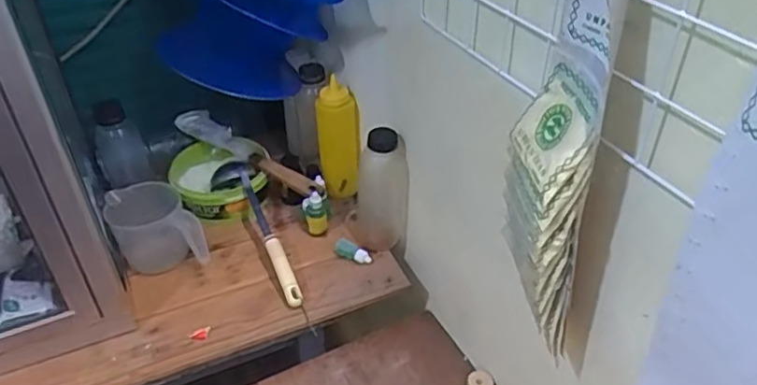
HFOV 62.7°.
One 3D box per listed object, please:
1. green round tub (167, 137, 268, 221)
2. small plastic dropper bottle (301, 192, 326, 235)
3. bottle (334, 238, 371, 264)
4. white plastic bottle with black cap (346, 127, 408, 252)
[{"bbox_3d":[-0.251,-0.021,1.002,0.149,0.081,0.136,0,39,0],"label":"green round tub"},{"bbox_3d":[-0.097,0.031,0.942,0.031,0.080,0.031,-8,40,-10],"label":"small plastic dropper bottle"},{"bbox_3d":[-0.037,0.087,0.915,0.057,0.017,0.021,25,43,7],"label":"bottle"},{"bbox_3d":[-0.002,-0.017,0.908,0.086,0.190,0.061,1,39,1],"label":"white plastic bottle with black cap"}]

